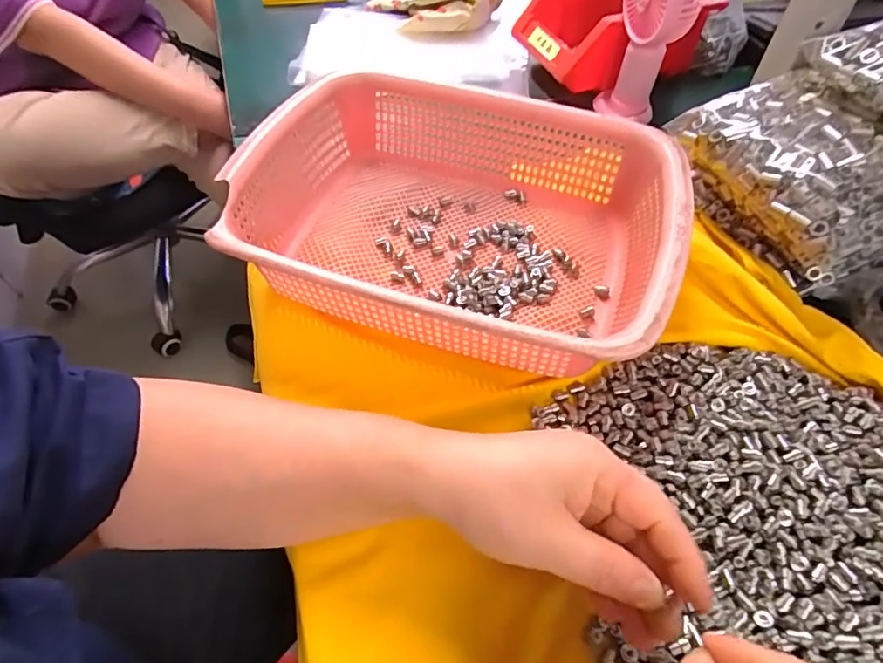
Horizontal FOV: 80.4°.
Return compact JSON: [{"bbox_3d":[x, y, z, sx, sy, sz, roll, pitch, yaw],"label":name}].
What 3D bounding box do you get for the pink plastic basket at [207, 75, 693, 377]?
[{"bbox_3d":[0.013,-0.082,0.370,0.283,0.082,0.215,15,57,14],"label":"pink plastic basket"}]

